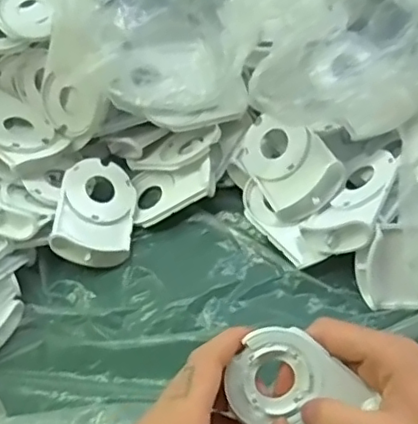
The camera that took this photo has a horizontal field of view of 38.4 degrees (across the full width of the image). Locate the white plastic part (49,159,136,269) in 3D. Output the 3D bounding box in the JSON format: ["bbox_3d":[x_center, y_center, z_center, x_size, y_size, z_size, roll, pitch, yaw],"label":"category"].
[{"bbox_3d":[-0.087,0.001,0.457,0.057,0.017,0.084,19,57,-18],"label":"white plastic part"}]

